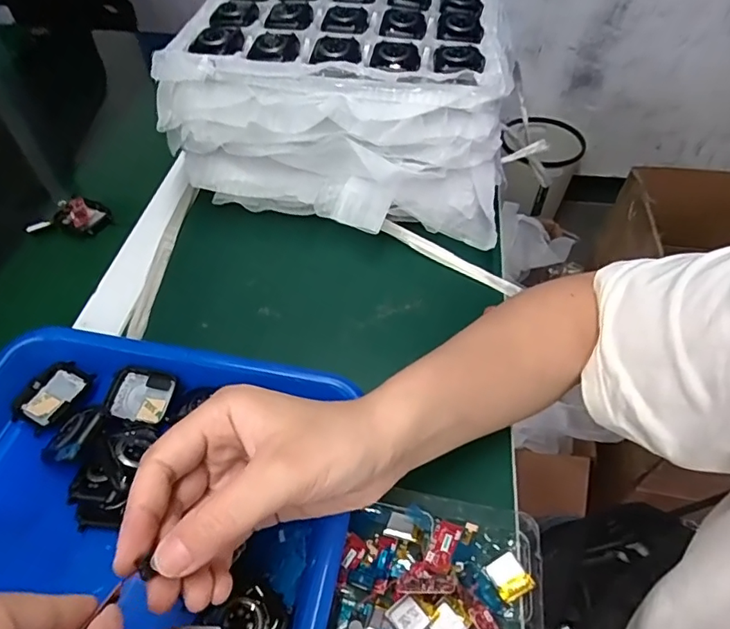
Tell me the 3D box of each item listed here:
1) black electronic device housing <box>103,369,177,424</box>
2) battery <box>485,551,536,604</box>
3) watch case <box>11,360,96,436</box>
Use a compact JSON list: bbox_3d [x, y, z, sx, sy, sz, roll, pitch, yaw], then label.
[{"bbox_3d":[-0.145,0.052,0.332,0.039,0.011,0.032,10,52,8],"label":"black electronic device housing"},{"bbox_3d":[0.078,0.142,0.276,0.019,0.004,0.021,-37,55,-4],"label":"battery"},{"bbox_3d":[-0.204,0.052,0.333,0.034,0.008,0.046,22,55,18],"label":"watch case"}]

